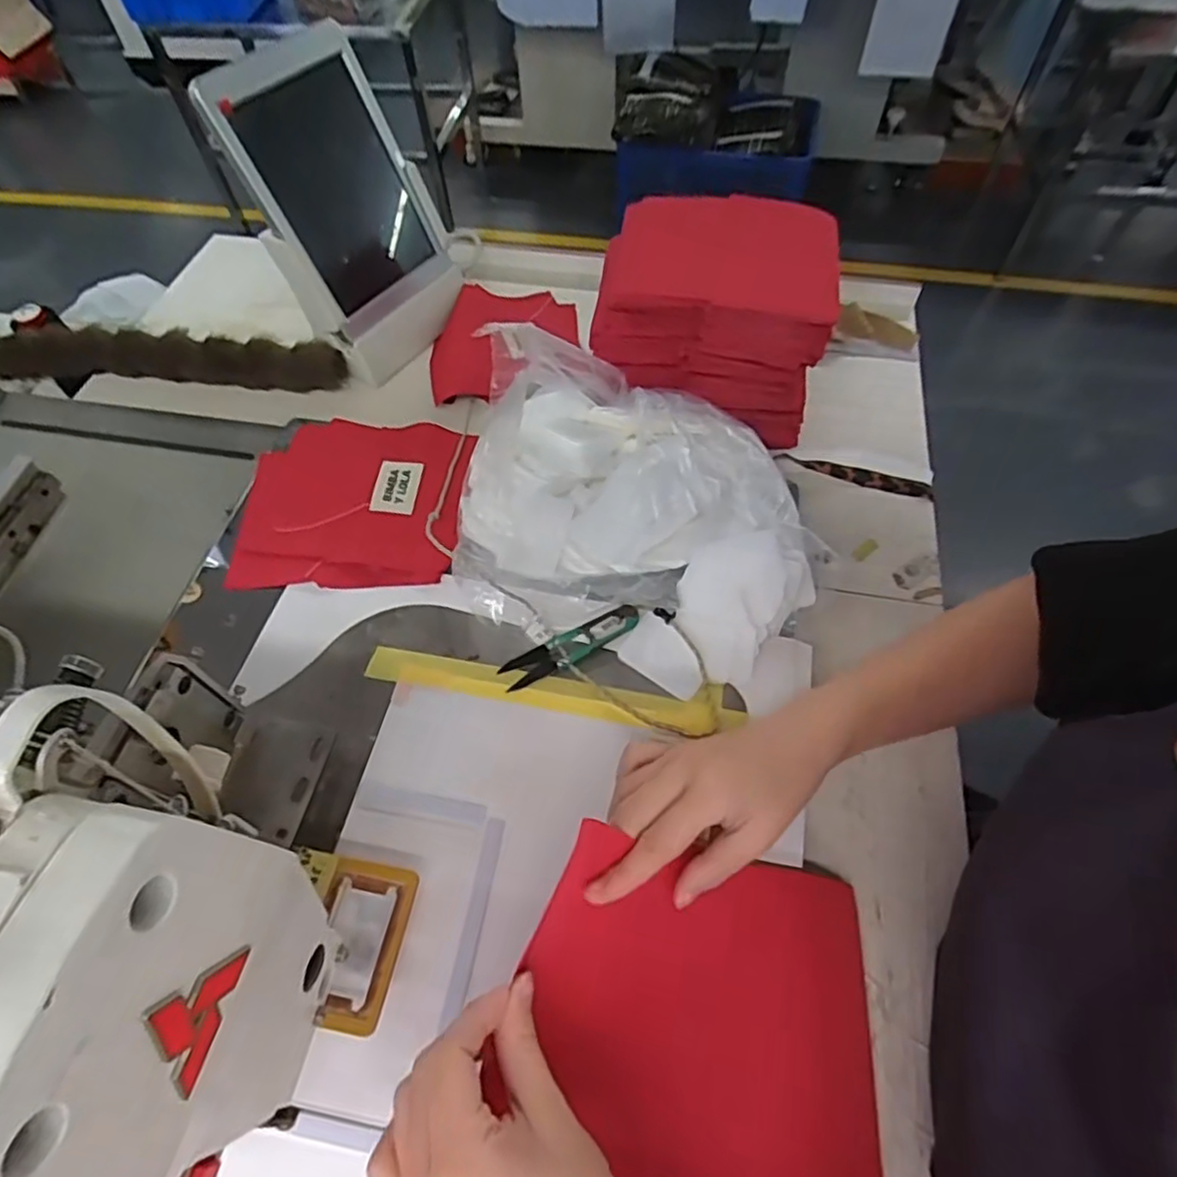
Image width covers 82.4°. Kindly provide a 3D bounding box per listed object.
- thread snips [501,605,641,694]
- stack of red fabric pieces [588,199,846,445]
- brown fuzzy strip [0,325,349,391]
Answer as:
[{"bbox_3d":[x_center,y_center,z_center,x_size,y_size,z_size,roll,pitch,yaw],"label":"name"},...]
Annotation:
[{"bbox_3d":[-0.012,0.039,0.473,0.102,0.012,0.023,-27,61,-15],"label":"thread snips"},{"bbox_3d":[0.106,-0.238,0.574,0.181,0.114,0.151,10,58,8],"label":"stack of red fabric pieces"},{"bbox_3d":[-0.426,-0.227,0.651,0.392,0.034,0.043,6,58,5],"label":"brown fuzzy strip"}]

